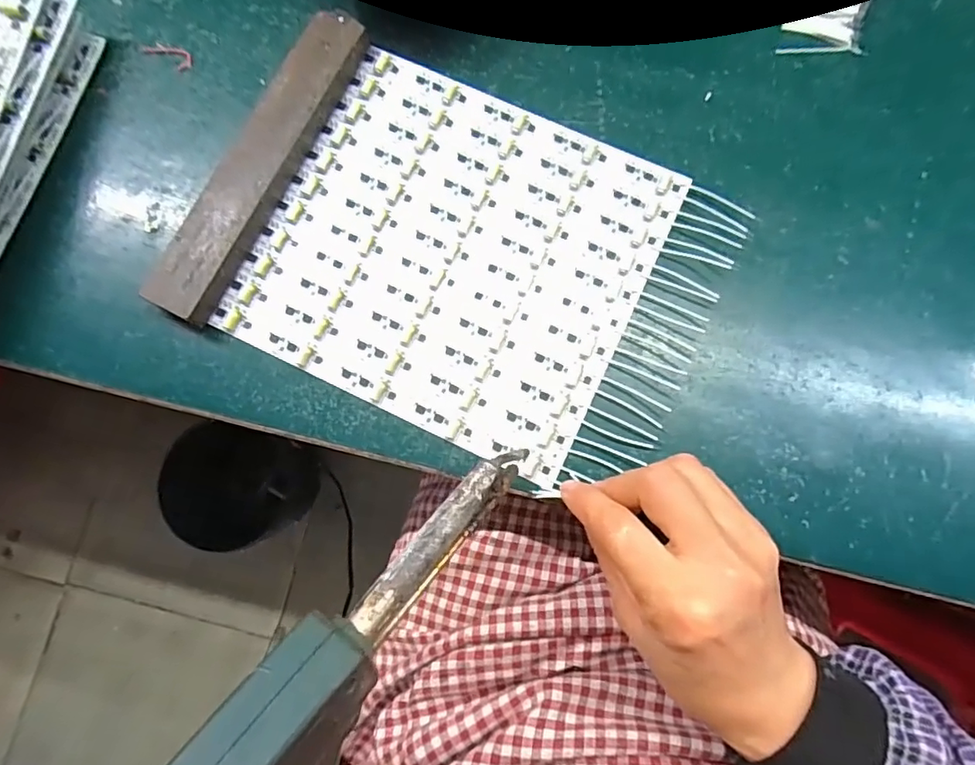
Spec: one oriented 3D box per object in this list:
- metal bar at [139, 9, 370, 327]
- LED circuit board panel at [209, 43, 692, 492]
[{"bbox_3d":[-0.131,-0.127,0.312,0.035,0.021,0.196,26,81,6],"label":"metal bar"},{"bbox_3d":[-0.017,-0.076,0.310,0.211,0.005,0.192,26,81,6],"label":"LED circuit board panel"}]

